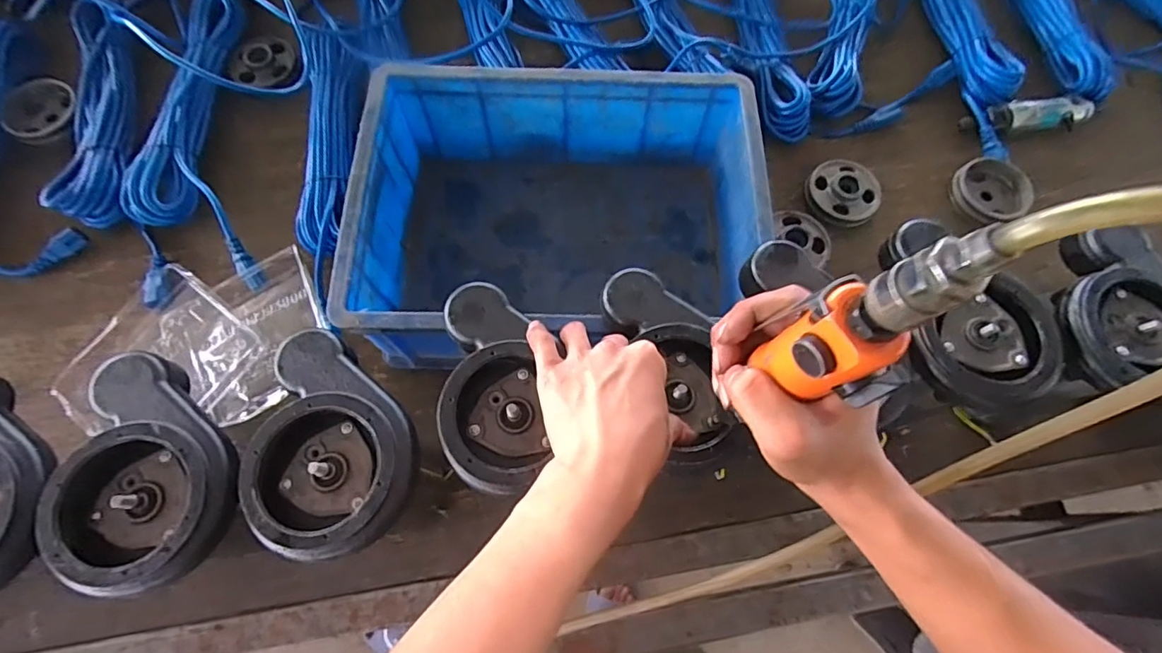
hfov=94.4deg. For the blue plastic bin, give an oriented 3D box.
[{"bbox_3d":[-0.021,-0.109,0.588,0.392,0.156,0.284,0,70,-1],"label":"blue plastic bin"}]

